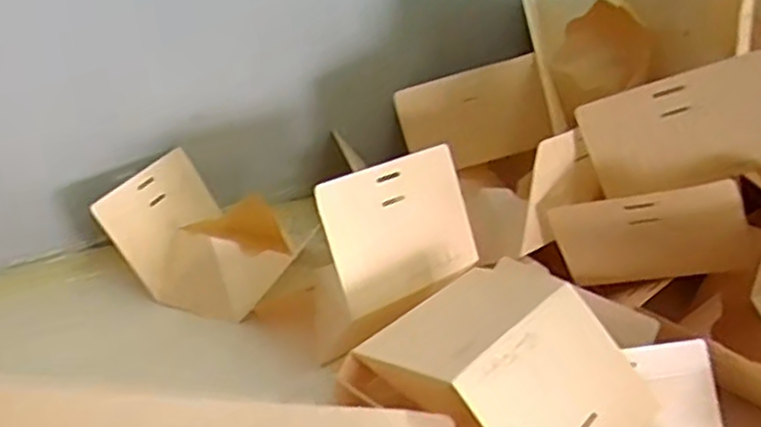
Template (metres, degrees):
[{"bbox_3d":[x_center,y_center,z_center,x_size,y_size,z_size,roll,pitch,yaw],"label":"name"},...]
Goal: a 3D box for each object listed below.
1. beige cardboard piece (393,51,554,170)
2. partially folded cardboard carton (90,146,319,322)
[{"bbox_3d":[0.082,-0.085,0.656,0.126,0.079,0.018,-14,10,15],"label":"beige cardboard piece"},{"bbox_3d":[-0.141,0.014,0.641,0.148,0.070,0.134,13,30,16],"label":"partially folded cardboard carton"}]

